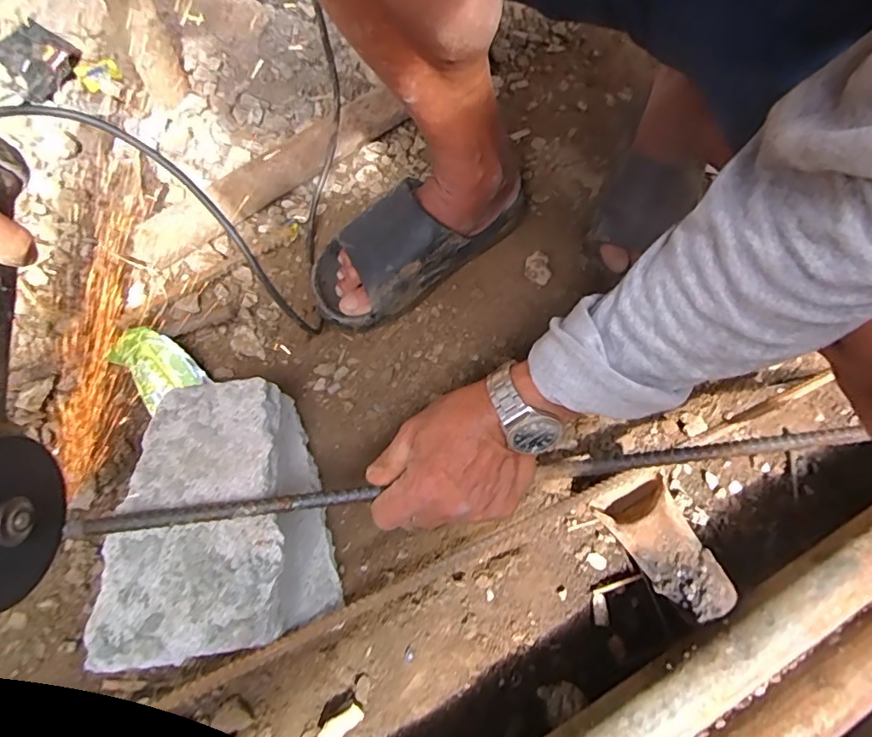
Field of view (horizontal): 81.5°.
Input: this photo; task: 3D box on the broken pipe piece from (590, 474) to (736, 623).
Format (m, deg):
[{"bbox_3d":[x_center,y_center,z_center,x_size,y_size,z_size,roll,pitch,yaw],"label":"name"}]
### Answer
[{"bbox_3d":[0.185,0.152,0.421,0.059,0.064,0.102,-22,70,-9],"label":"broken pipe piece"}]

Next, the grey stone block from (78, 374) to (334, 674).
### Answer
[{"bbox_3d":[-0.168,0.115,0.406,0.139,0.109,0.191,-11,69,-6],"label":"grey stone block"}]

